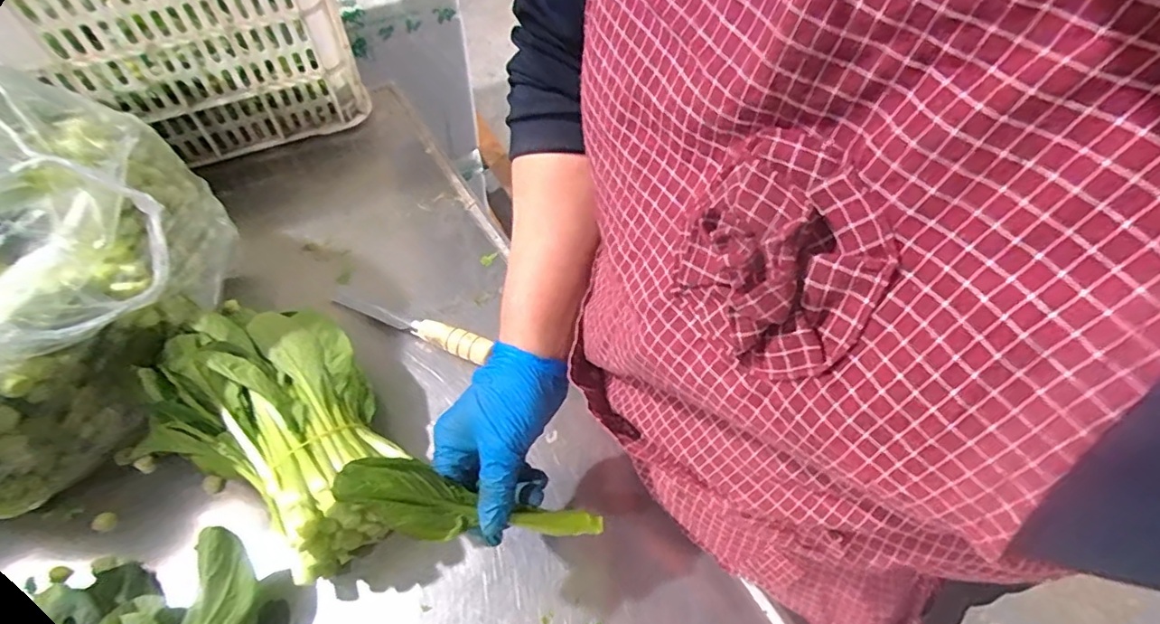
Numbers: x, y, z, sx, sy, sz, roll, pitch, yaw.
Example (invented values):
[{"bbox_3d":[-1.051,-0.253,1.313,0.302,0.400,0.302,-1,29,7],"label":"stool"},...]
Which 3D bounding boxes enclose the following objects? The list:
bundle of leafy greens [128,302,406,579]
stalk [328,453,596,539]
[{"bbox_3d":[-0.260,0.093,0.485,0.165,0.079,0.266,-33,56,-20],"label":"bundle of leafy greens"},{"bbox_3d":[-0.067,0.125,0.374,0.174,0.019,0.041,21,46,-25],"label":"stalk"}]

